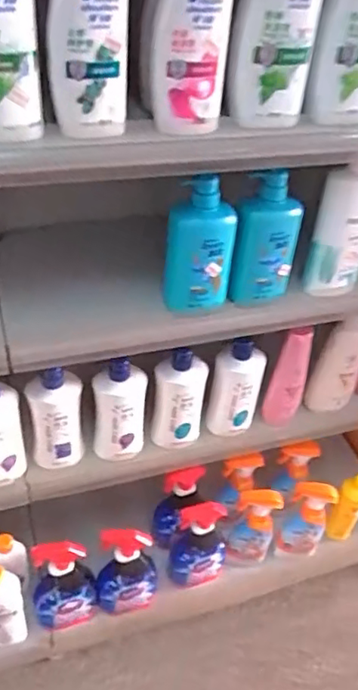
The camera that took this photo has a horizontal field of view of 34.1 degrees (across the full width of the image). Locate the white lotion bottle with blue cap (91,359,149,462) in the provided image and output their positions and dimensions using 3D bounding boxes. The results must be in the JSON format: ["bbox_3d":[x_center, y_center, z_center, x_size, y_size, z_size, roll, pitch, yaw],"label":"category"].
[{"bbox_3d":[-0.103,0.121,1.020,0.089,0.217,0.049,-14,46,-21],"label":"white lotion bottle with blue cap"}]

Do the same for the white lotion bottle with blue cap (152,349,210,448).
[{"bbox_3d":[-0.001,0.100,1.056,0.090,0.213,0.047,3,43,-4],"label":"white lotion bottle with blue cap"}]

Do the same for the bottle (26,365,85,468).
[{"bbox_3d":[-0.207,0.118,0.980,0.086,0.217,0.059,-5,44,-12],"label":"bottle"}]

